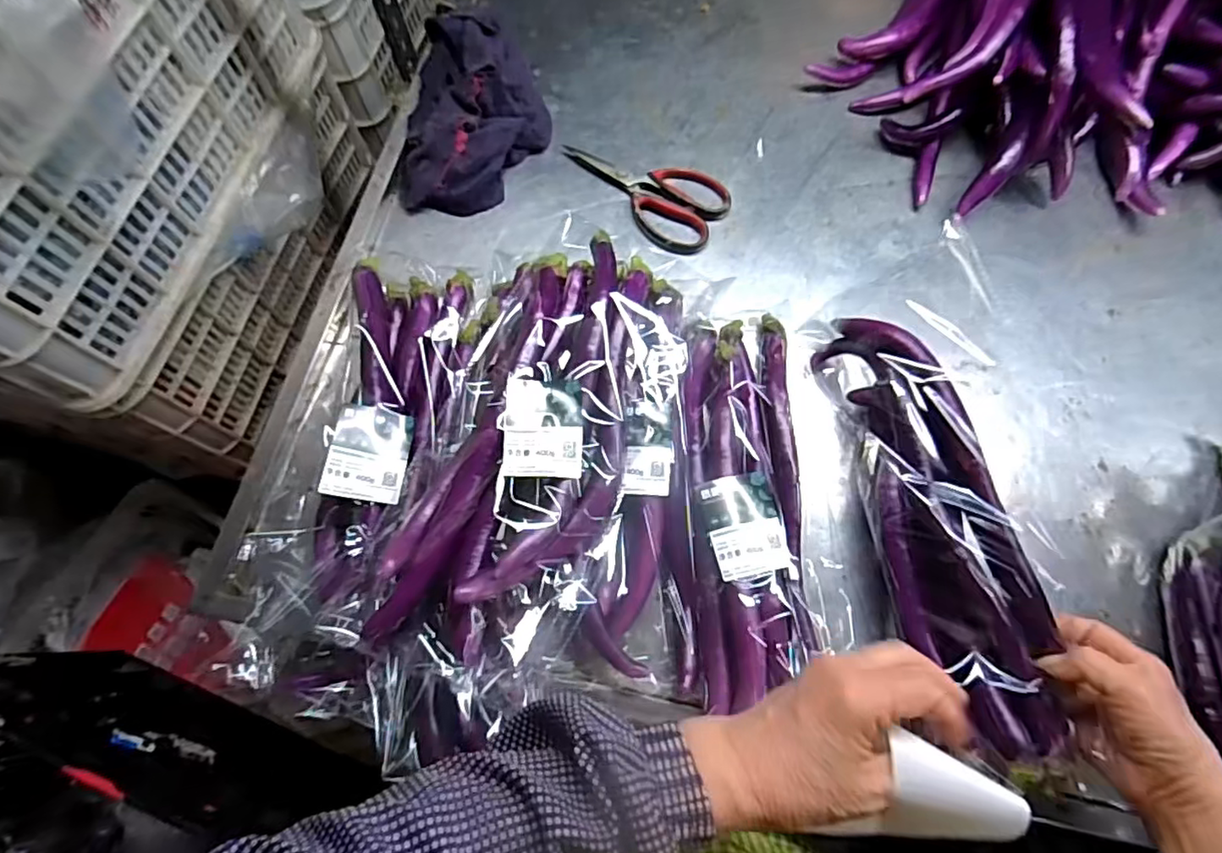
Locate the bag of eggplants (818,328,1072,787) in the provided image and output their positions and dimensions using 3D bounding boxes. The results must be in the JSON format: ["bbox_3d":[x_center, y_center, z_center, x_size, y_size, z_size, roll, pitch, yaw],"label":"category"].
[{"bbox_3d":[0.263,0.077,0.491,0.091,0.089,0.365,-11,70,-3],"label":"bag of eggplants"}]

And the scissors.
[{"bbox_3d":[0.028,-0.251,0.640,0.185,0.017,0.095,27,73,9],"label":"scissors"}]

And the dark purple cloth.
[{"bbox_3d":[-0.146,-0.351,0.659,0.152,0.049,0.252,2,71,1],"label":"dark purple cloth"}]

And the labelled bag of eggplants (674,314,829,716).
[{"bbox_3d":[0.115,0.052,0.514,0.106,0.063,0.337,3,71,1],"label":"labelled bag of eggplants"}]

